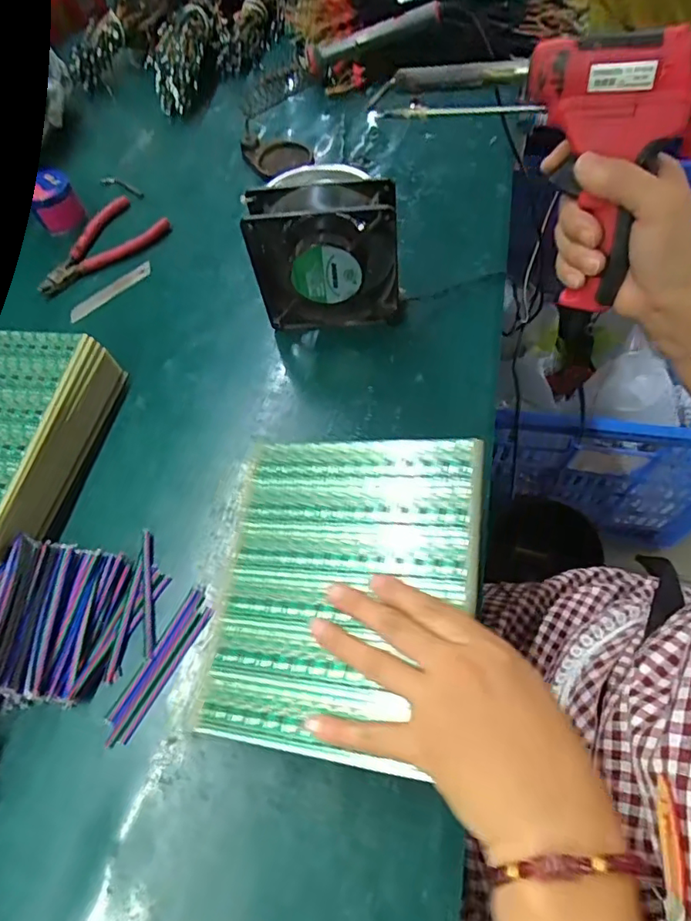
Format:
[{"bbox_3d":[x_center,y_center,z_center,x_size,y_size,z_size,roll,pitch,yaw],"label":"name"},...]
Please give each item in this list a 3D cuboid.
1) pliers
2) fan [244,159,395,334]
[{"bbox_3d":[-0.267,-0.234,0.569,0.148,0.020,0.064,-41,66,-18],"label":"pliers"},{"bbox_3d":[-0.015,-0.175,0.457,0.123,0.128,0.049,0,60,4],"label":"fan"}]

